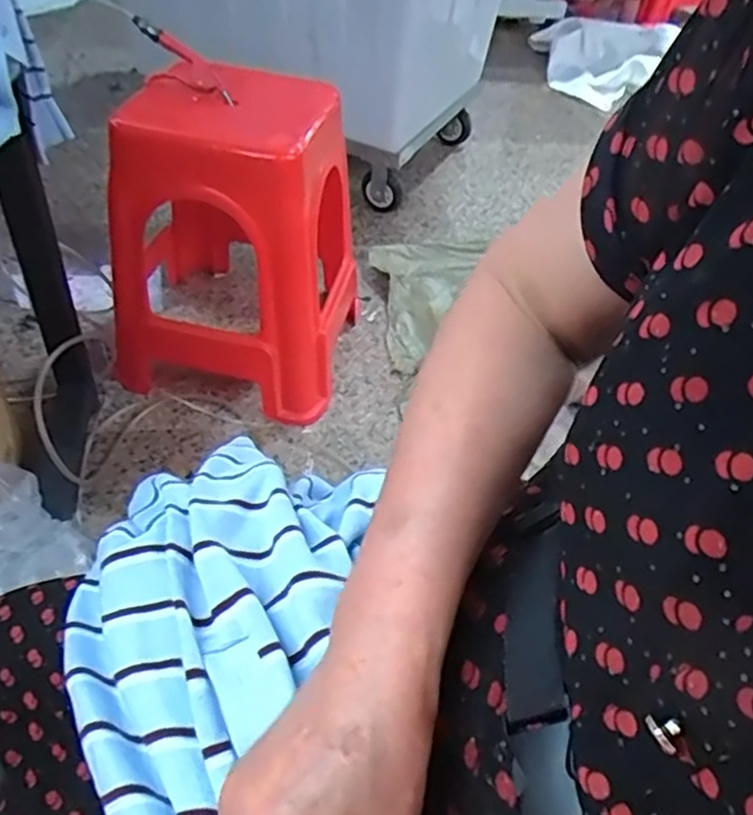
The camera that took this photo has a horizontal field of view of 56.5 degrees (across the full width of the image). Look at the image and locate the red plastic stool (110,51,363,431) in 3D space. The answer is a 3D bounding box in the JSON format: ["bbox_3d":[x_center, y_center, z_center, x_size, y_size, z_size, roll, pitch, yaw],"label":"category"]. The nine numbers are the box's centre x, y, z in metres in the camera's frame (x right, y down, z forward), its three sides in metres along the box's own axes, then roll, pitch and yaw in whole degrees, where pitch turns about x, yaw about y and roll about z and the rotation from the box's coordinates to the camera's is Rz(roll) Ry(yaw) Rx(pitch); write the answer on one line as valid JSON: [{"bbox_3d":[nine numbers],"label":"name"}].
[{"bbox_3d":[-0.249,-0.289,1.280,0.370,0.531,0.361,12,45,5],"label":"red plastic stool"}]

